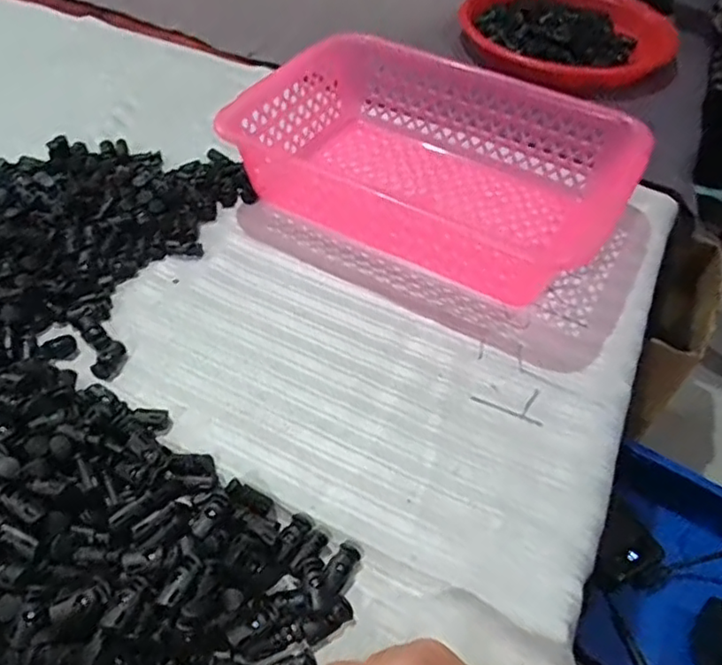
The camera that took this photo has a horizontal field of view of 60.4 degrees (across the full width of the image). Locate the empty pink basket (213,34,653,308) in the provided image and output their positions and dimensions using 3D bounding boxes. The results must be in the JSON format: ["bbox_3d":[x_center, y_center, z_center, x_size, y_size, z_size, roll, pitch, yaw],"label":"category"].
[{"bbox_3d":[0.054,-0.134,0.484,0.278,0.068,0.177,28,54,19],"label":"empty pink basket"}]

